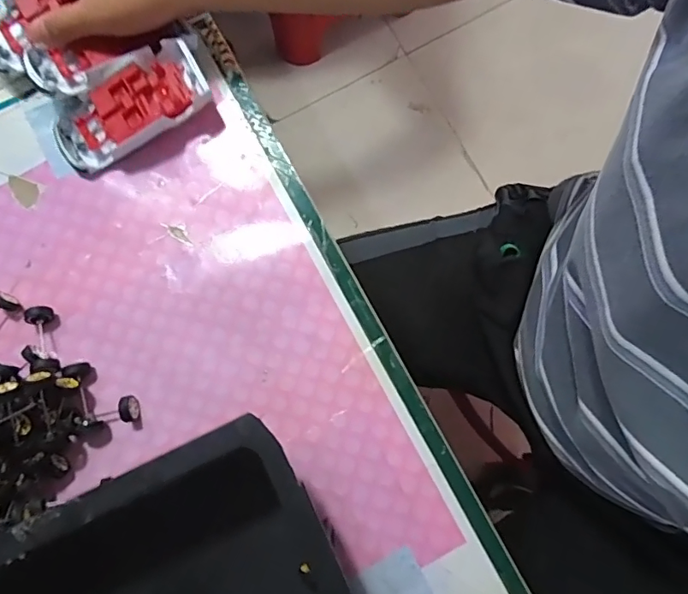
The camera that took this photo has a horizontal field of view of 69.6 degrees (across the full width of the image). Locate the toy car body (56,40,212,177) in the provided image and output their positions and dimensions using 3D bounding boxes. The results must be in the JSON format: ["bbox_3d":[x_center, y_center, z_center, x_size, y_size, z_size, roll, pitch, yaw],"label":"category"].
[{"bbox_3d":[-0.176,-0.152,0.405,0.128,0.040,0.057,-28,81,-6],"label":"toy car body"}]

